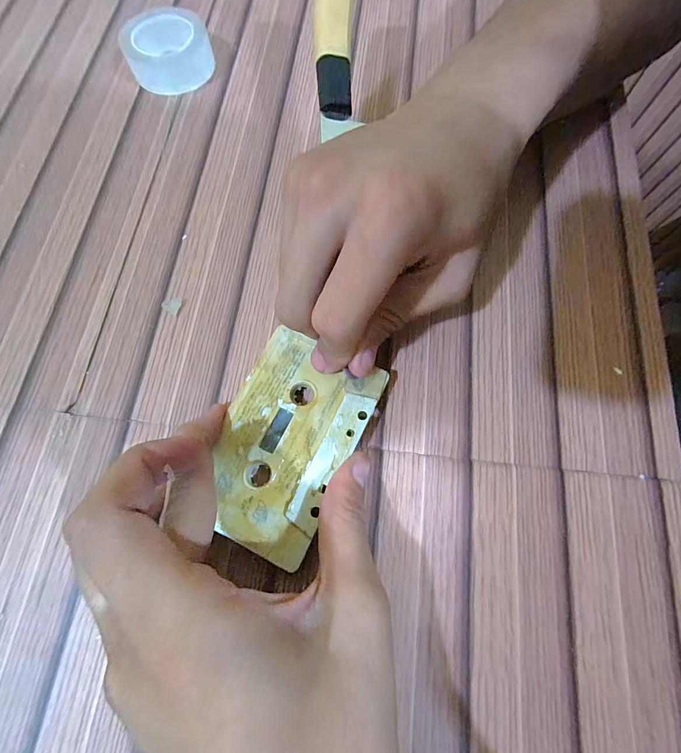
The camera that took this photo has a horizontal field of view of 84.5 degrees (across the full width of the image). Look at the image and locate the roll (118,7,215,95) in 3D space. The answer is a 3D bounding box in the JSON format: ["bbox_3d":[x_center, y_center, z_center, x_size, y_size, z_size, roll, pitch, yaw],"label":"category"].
[{"bbox_3d":[-0.118,-0.225,0.257,0.056,0.027,0.051,0,72,1],"label":"roll"}]

